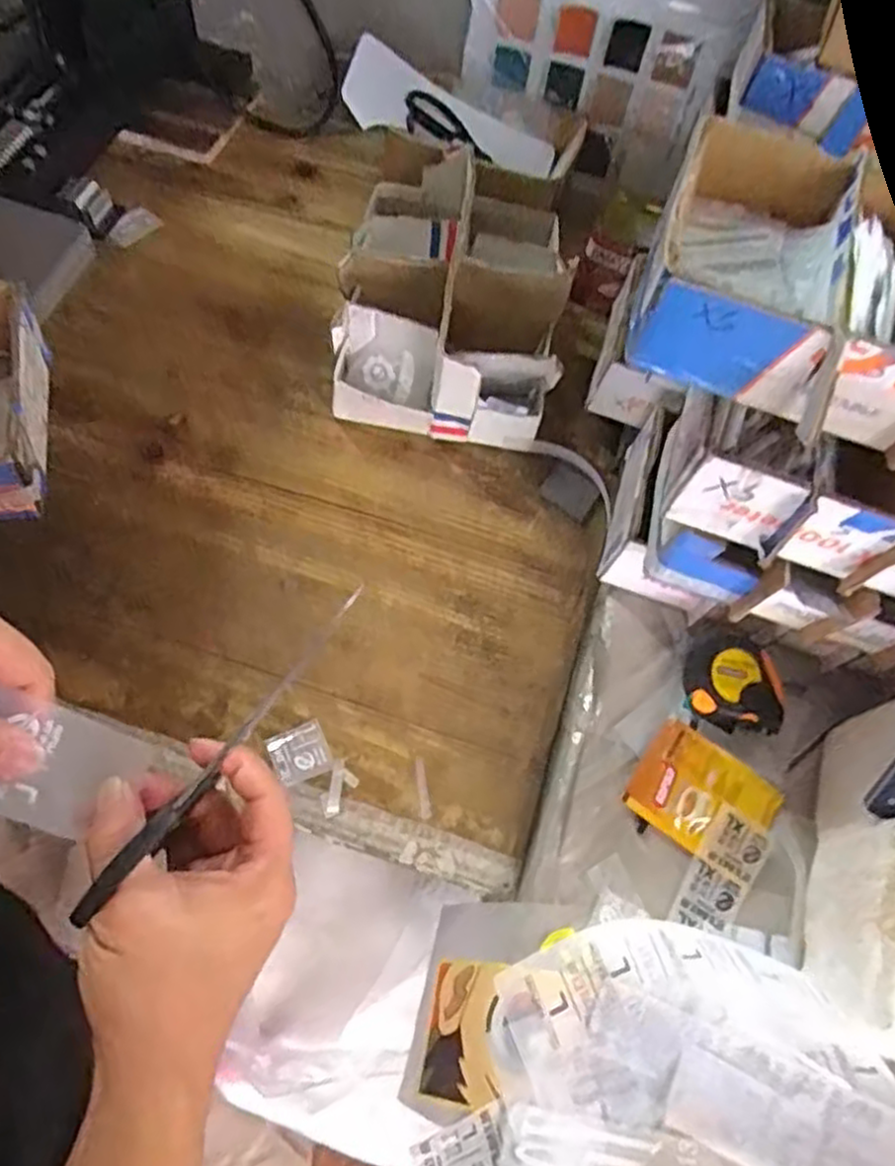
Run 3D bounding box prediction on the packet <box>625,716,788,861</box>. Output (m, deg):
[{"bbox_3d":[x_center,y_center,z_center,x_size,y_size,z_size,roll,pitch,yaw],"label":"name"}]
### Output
[{"bbox_3d":[0.203,0.171,0.594,0.107,0.016,0.083,35,65,8],"label":"packet"}]

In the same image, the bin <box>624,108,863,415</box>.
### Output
[{"bbox_3d":[0.184,-0.194,0.464,0.113,0.070,0.157,20,63,1],"label":"bin"}]

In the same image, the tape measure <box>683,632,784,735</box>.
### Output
[{"bbox_3d":[0.237,0.081,0.623,0.073,0.042,0.081,10,65,-5],"label":"tape measure"}]

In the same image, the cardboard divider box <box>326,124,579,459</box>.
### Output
[{"bbox_3d":[0.006,-0.301,0.771,0.218,0.107,0.316,9,63,-4],"label":"cardboard divider box"}]

